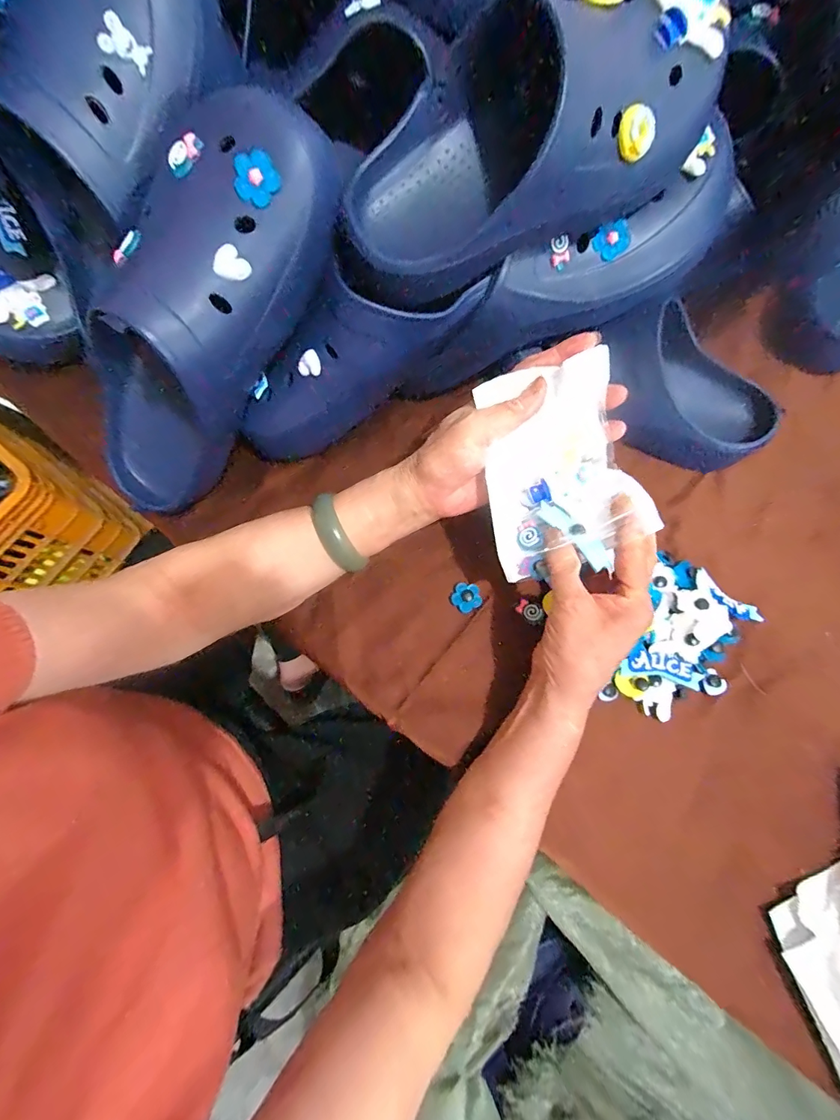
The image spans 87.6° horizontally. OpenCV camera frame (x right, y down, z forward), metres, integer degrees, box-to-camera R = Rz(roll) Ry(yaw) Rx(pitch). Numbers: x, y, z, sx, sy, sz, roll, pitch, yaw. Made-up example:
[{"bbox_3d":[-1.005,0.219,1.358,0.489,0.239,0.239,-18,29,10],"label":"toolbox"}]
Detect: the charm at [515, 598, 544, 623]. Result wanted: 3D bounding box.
[{"bbox_3d":[0.092,0.043,0.370,0.022,0.009,0.014,40,79,9],"label":"charm"}]

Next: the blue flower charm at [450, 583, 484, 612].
[{"bbox_3d":[0.039,0.031,0.372,0.025,0.005,0.024,0,76,0],"label":"blue flower charm"}]

